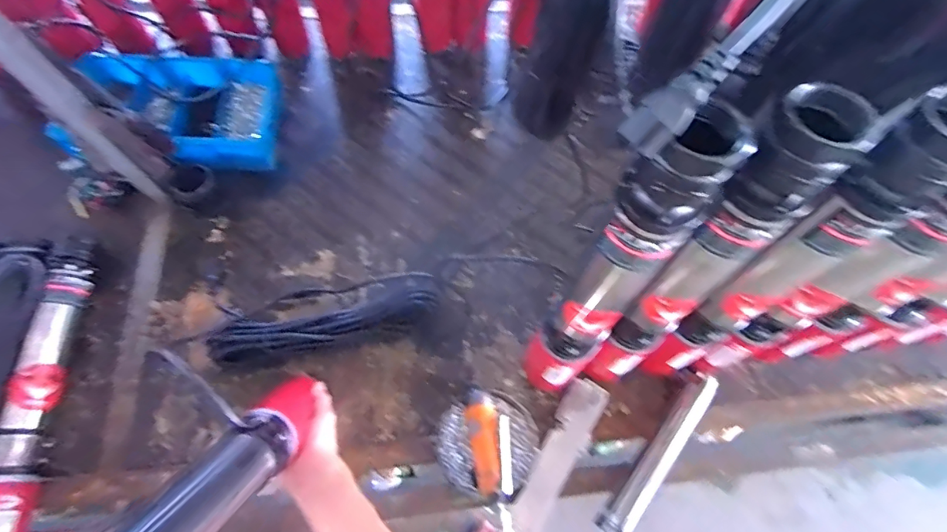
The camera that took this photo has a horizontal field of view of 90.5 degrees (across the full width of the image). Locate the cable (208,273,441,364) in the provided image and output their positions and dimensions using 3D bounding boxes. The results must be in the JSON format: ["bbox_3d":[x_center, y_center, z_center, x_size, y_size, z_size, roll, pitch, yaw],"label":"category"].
[{"bbox_3d":[-0.230,0.080,0.737,0.358,0.054,0.112,-5,65,-6],"label":"cable"}]

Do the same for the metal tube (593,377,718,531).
[{"bbox_3d":[0.267,0.264,0.669,0.042,0.041,0.279,38,69,14],"label":"metal tube"}]

